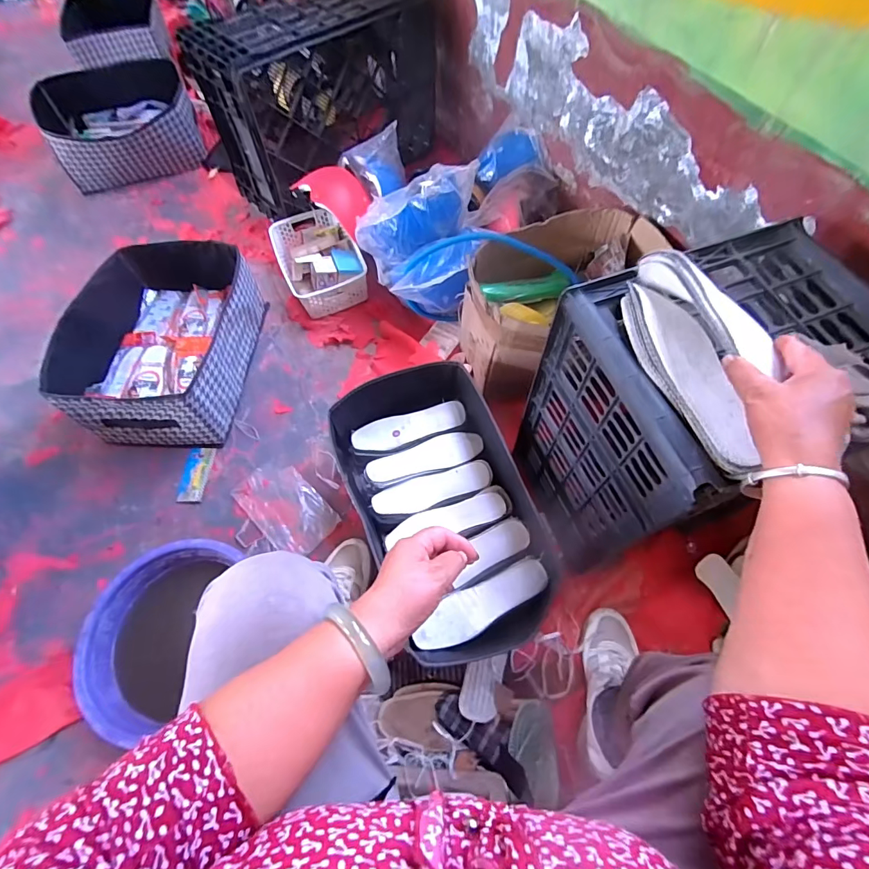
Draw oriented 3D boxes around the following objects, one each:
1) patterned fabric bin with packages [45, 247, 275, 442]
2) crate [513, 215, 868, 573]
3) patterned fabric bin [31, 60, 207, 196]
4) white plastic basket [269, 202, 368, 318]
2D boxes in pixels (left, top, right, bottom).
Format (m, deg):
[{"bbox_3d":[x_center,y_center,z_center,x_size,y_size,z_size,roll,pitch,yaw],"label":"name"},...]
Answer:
[{"bbox_3d":[-0.591,-0.214,0.972,0.322,0.163,0.444,2,63,2],"label":"patterned fabric bin with packages"},{"bbox_3d":[0.346,-0.019,0.655,0.318,0.481,0.263,-19,64,-9],"label":"crate"},{"bbox_3d":[-0.980,-0.981,1.384,0.426,0.170,0.330,-28,66,-13],"label":"patterned fabric bin"},{"bbox_3d":[-0.305,-0.464,1.152,0.199,0.103,0.317,-23,65,-10],"label":"white plastic basket"}]

